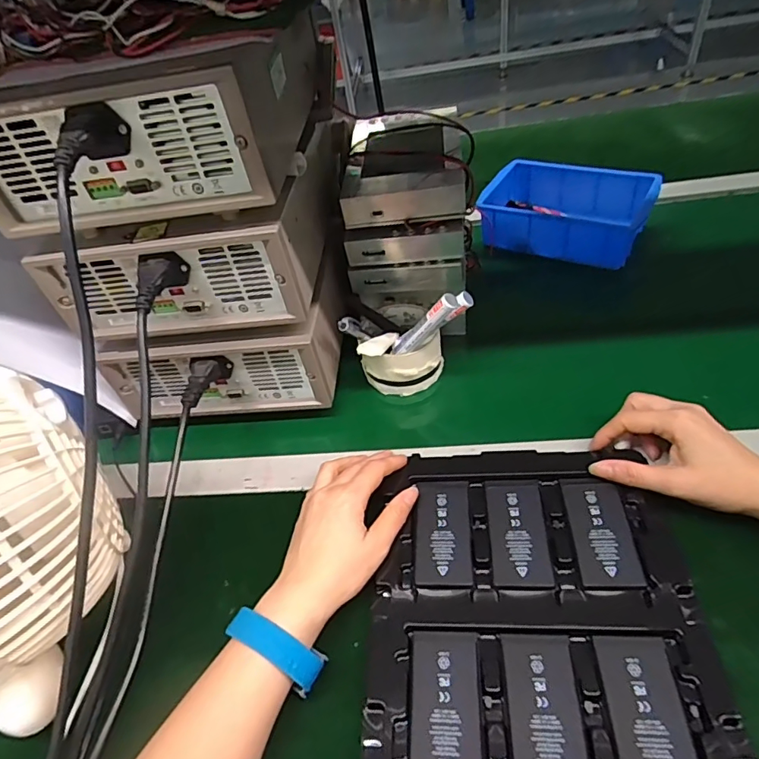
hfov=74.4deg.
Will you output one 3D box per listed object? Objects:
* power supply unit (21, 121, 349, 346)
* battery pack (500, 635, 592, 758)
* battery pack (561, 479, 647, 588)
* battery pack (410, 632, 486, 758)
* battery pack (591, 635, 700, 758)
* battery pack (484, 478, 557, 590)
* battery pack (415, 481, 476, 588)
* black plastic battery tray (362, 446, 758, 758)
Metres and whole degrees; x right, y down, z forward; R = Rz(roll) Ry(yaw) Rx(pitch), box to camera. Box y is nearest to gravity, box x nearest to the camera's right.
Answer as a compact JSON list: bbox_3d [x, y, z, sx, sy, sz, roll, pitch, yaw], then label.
[{"bbox_3d":[-0.154,-0.162,0.494,0.229,0.090,0.265,-4,44,3],"label":"power supply unit"},{"bbox_3d":[0.101,0.203,0.304,0.044,0.008,0.086,-1,44,6],"label":"battery pack"},{"bbox_3d":[0.165,0.111,0.372,0.042,0.008,0.083,-3,44,4],"label":"battery pack"},{"bbox_3d":[0.042,0.206,0.314,0.044,0.008,0.086,-1,44,6],"label":"battery pack"},{"bbox_3d":[0.158,0.198,0.294,0.043,0.004,0.087,-1,44,6],"label":"battery pack"},{"bbox_3d":[0.107,0.116,0.385,0.043,0.010,0.088,-2,44,5],"label":"battery pack"},{"bbox_3d":[0.050,0.119,0.394,0.042,0.009,0.086,-1,44,6],"label":"battery pack"},{"bbox_3d":[0.102,0.166,0.339,0.217,0.032,0.273,-2,44,5],"label":"black plastic battery tray"}]

